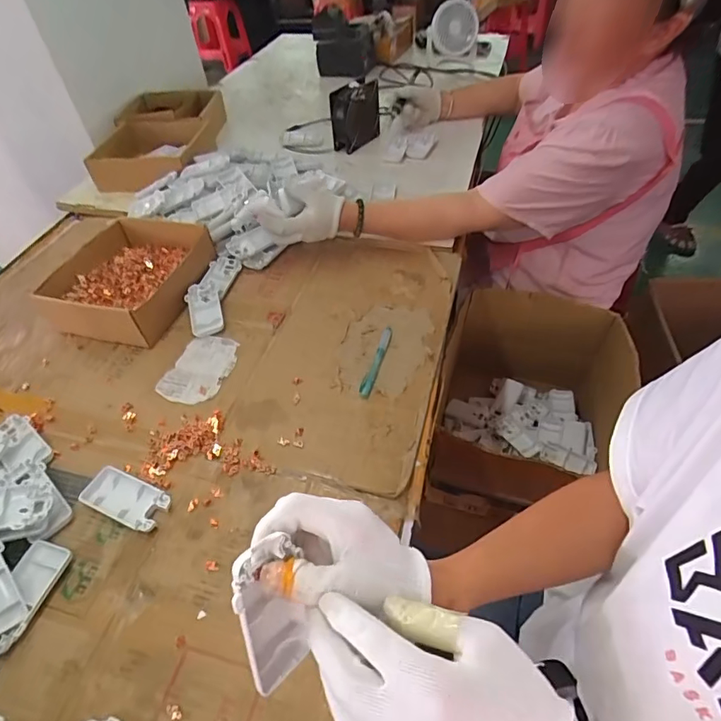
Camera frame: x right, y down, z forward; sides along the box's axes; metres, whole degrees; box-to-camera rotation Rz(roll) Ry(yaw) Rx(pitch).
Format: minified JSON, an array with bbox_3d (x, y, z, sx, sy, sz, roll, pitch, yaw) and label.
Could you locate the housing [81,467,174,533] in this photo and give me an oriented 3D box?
[{"bbox_3d":[-0.251,0.149,0.521,0.091,0.015,0.047,17,53,18],"label":"housing"}]

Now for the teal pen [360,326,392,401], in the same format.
[{"bbox_3d":[0.022,-0.001,0.646,0.013,0.010,0.124,13,51,14],"label":"teal pen"}]

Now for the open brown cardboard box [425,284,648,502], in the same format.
[{"bbox_3d":[0.292,0.080,0.888,0.283,0.238,0.356,15,50,19],"label":"open brown cardboard box"}]

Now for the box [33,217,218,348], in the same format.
[{"bbox_3d":[-0.354,-0.127,0.749,0.195,0.064,0.211,11,51,13],"label":"box"}]

